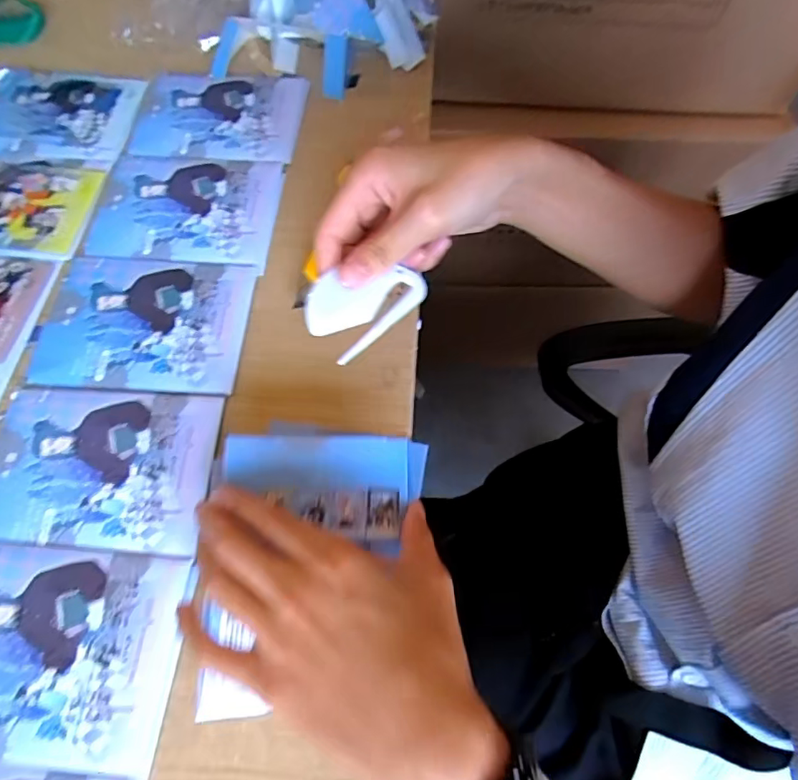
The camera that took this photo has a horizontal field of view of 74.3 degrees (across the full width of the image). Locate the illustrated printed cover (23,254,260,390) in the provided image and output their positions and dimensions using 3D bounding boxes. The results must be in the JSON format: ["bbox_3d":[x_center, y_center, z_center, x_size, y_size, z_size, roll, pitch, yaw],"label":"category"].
[{"bbox_3d":[-0.188,-0.052,0.386,0.146,0.004,0.109,3,66,1],"label":"illustrated printed cover"}]

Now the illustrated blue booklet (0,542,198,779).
[{"bbox_3d":[-0.199,0.145,0.295,0.144,0.004,0.109,4,66,1],"label":"illustrated blue booklet"}]

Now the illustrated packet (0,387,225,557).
[{"bbox_3d":[-0.196,0.047,0.340,0.146,0.004,0.104,3,66,1],"label":"illustrated packet"}]

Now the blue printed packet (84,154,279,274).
[{"bbox_3d":[-0.174,-0.151,0.433,0.140,0.004,0.108,4,66,1],"label":"blue printed packet"}]

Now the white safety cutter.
[{"bbox_3d":[-0.021,-0.052,0.302,0.071,0.006,0.046,-41,88,-22],"label":"white safety cutter"}]

